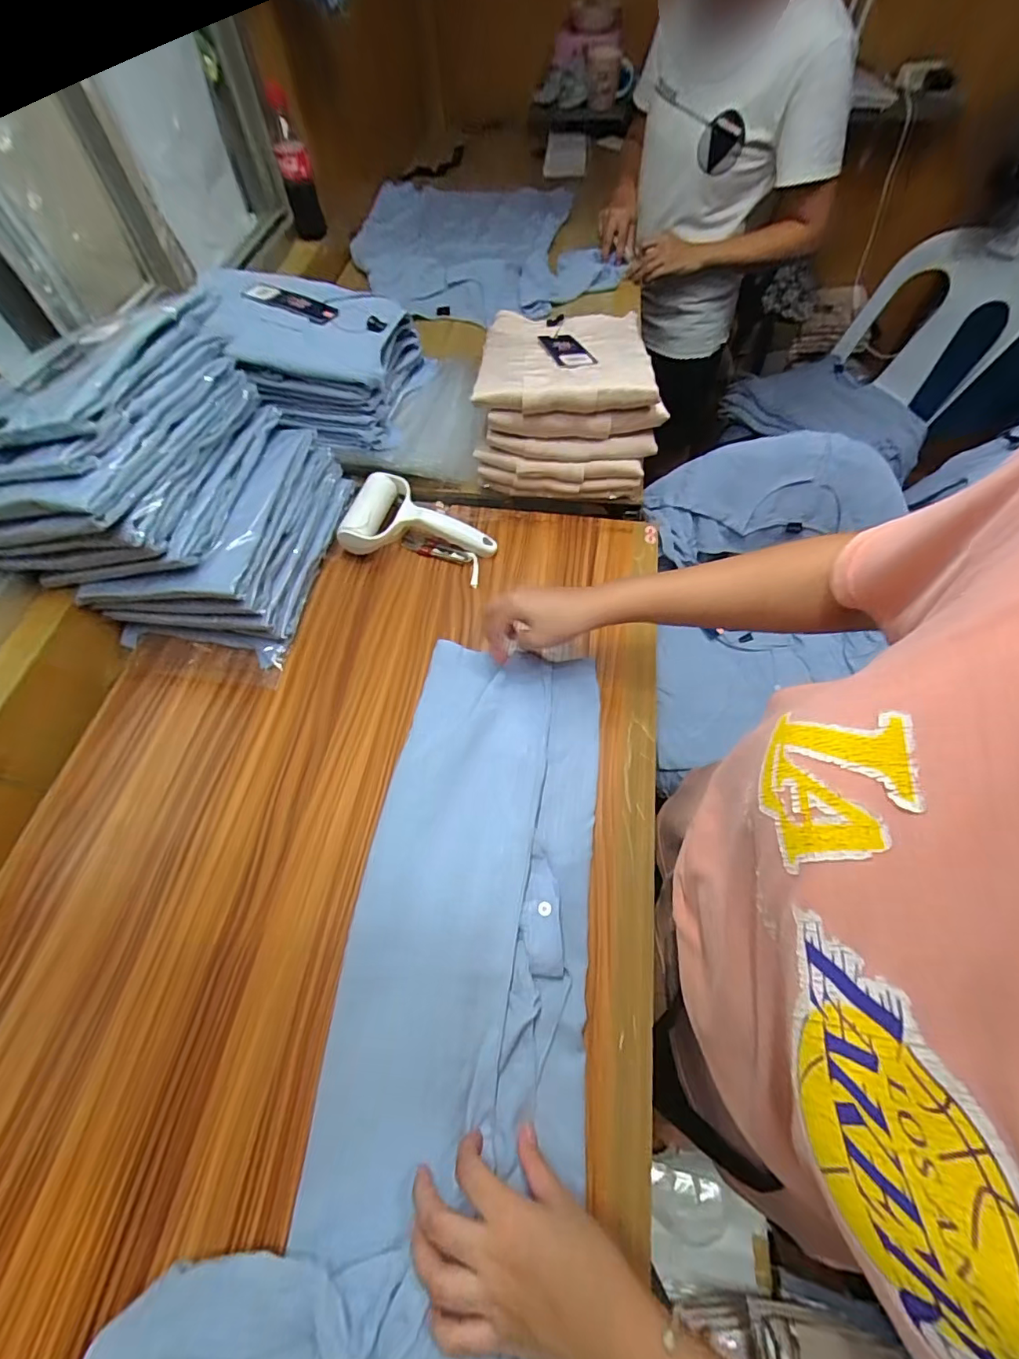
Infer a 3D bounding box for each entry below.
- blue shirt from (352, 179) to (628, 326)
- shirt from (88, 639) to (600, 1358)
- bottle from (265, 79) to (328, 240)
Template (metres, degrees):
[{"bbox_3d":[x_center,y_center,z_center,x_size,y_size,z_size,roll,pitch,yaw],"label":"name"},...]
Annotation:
[{"bbox_3d":[-0.067,-0.916,1.035,0.480,0.043,0.588,-11,60,-5],"label":"blue shirt"},{"bbox_3d":[-0.047,0.240,0.414,0.258,0.039,0.602,10,60,6],"label":"shirt"},{"bbox_3d":[-0.369,-0.885,0.870,0.050,0.190,0.049,-27,64,-13],"label":"bottle"}]

